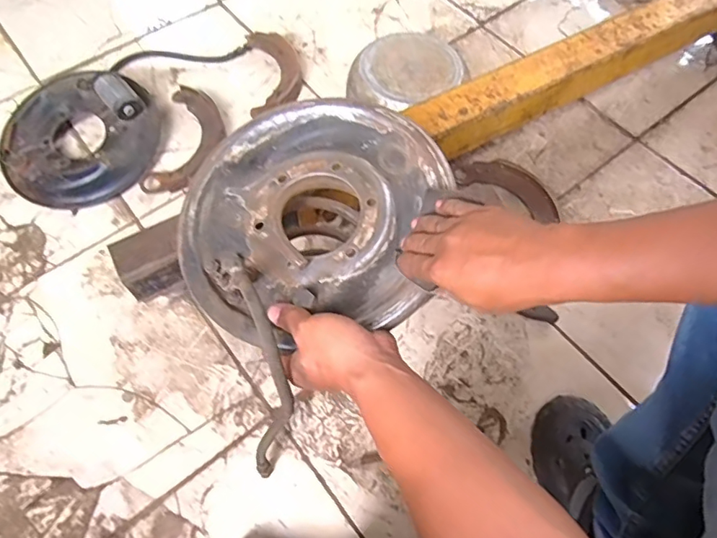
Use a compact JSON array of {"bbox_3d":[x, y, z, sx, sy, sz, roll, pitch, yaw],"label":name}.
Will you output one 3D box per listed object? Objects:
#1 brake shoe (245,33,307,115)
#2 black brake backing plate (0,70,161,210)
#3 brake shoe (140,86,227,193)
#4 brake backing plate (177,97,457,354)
[{"bbox_3d":[-0.159,-0.381,1.005,0.104,0.033,0.204,-6,65,-5],"label":"brake shoe"},{"bbox_3d":[-0.488,-0.231,0.884,0.247,0.090,0.243,1,64,-2],"label":"black brake backing plate"},{"bbox_3d":[-0.298,-0.227,0.919,0.118,0.031,0.224,7,64,1],"label":"brake shoe"},{"bbox_3d":[-0.044,-0.056,0.499,0.253,0.059,0.254,1,64,-2],"label":"brake backing plate"}]

